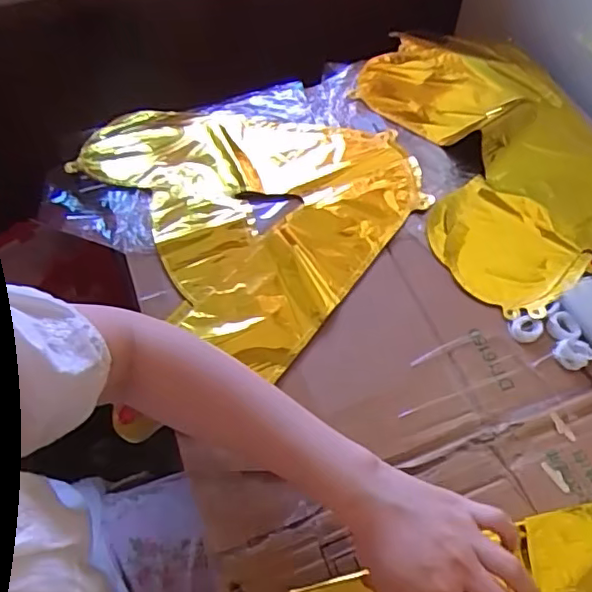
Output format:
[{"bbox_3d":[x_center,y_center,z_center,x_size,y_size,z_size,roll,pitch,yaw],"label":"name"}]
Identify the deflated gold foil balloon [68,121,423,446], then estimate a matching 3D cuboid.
[{"bbox_3d":[-0.049,-0.095,0.615,0.350,0.011,0.368,-20,59,-12],"label":"deflated gold foil balloon"}]

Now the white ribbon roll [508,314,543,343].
[{"bbox_3d":[0.211,0.030,0.540,0.029,0.005,0.025,-17,59,-10],"label":"white ribbon roll"}]

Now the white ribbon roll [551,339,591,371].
[{"bbox_3d":[0.247,0.051,0.524,0.029,0.009,0.029,0,57,0],"label":"white ribbon roll"}]

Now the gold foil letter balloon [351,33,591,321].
[{"bbox_3d":[0.216,-0.171,0.663,0.234,0.027,0.405,-17,59,-10],"label":"gold foil letter balloon"}]

